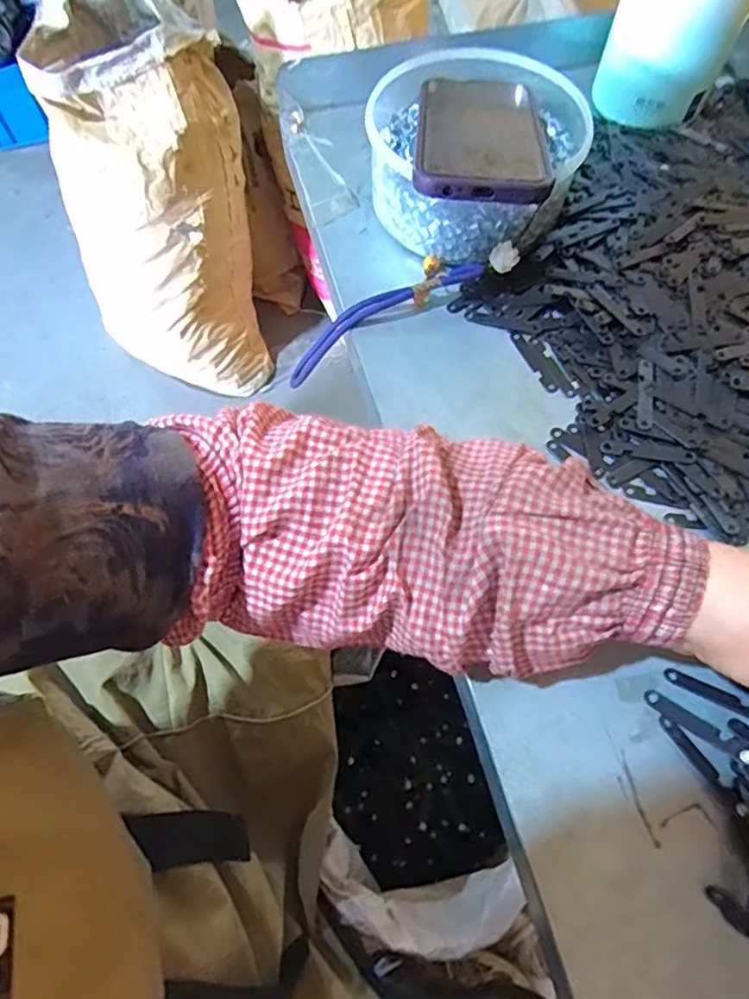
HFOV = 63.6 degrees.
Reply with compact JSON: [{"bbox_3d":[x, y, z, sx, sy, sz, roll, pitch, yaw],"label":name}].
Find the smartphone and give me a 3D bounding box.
[{"bbox_3d":[0.067,-0.242,0.397,0.079,0.017,0.167,1,52,3],"label":"smartphone"}]

